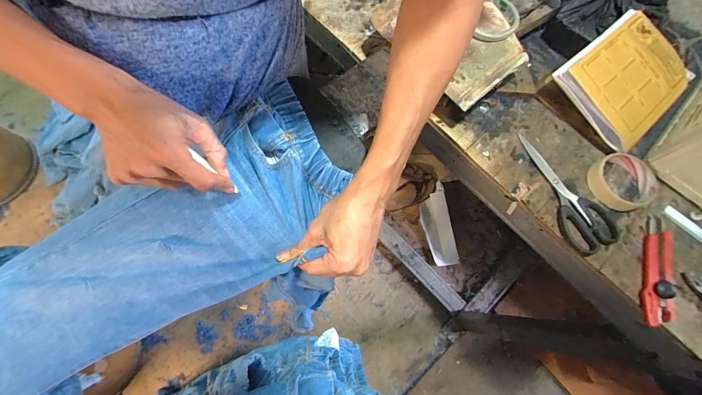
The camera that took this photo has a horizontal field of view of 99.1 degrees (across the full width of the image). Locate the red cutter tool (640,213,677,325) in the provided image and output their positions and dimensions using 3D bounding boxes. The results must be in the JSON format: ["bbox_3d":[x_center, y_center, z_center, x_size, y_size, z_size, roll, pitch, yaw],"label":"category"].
[{"bbox_3d":[0.400,0.093,0.391,0.040,0.023,0.140,16,70,5],"label":"red cutter tool"}]

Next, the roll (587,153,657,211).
[{"bbox_3d":[0.388,-0.023,0.428,0.076,0.032,0.082,0,69,-1],"label":"roll"}]

